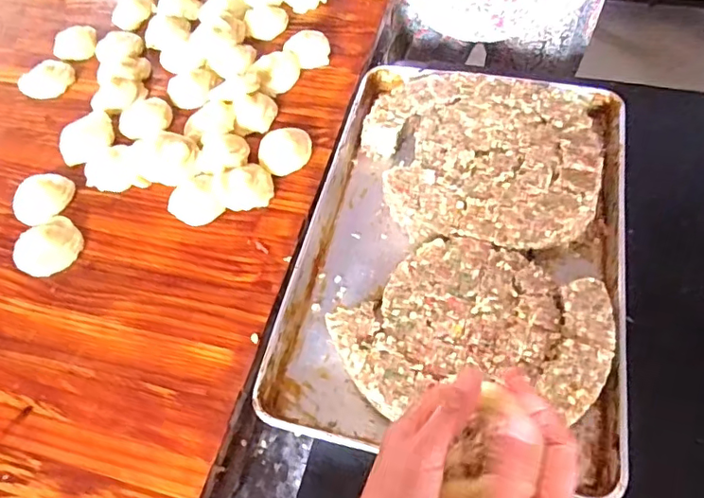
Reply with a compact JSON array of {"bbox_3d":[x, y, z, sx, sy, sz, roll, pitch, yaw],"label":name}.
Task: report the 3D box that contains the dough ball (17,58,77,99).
[{"bbox_3d":[-0.533,-0.295,0.933,0.093,0.033,0.060,-29,61,-12],"label":"dough ball"}]

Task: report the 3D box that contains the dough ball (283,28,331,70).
[{"bbox_3d":[-0.075,-0.338,0.904,0.074,0.028,0.080,-2,58,4],"label":"dough ball"}]

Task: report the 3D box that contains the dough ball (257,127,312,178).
[{"bbox_3d":[-0.099,-0.145,0.793,0.077,0.038,0.070,-2,58,4],"label":"dough ball"}]

